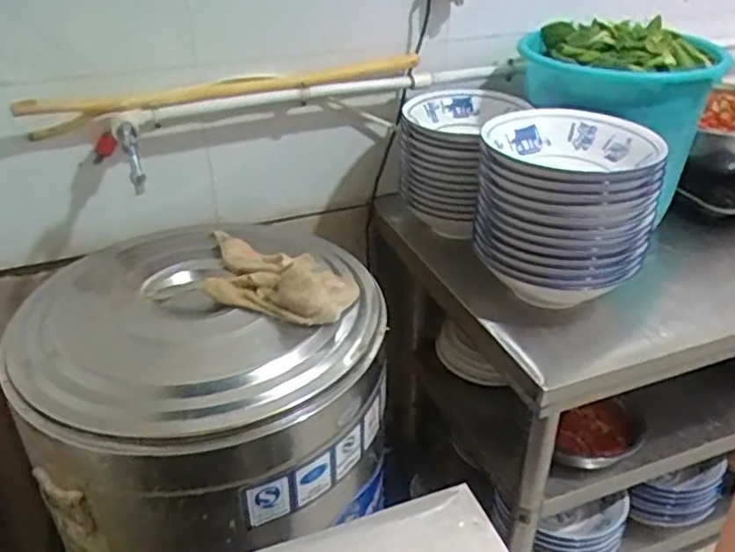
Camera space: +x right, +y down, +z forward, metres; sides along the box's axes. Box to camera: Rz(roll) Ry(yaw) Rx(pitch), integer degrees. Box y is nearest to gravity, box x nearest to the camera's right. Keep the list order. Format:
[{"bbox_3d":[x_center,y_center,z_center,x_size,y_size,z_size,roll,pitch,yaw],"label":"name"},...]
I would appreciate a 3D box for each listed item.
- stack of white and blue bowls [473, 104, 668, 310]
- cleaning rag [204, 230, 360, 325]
[{"bbox_3d":[0.276,-0.102,0.953,0.233,0.205,0.219,3,32,5],"label":"stack of white and blue bowls"},{"bbox_3d":[-0.124,-0.001,0.871,0.216,0.075,0.155,6,34,8],"label":"cleaning rag"}]

